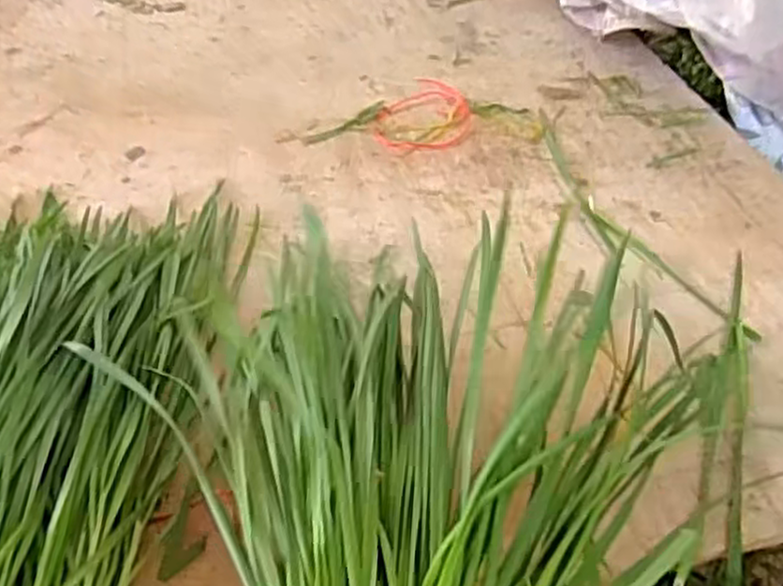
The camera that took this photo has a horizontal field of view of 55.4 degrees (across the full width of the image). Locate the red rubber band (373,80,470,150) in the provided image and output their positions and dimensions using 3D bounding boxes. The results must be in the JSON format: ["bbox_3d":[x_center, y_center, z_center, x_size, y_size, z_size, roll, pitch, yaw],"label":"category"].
[{"bbox_3d":[0.037,-0.195,0.805,0.101,0.004,0.137,5,46,5],"label":"red rubber band"}]

